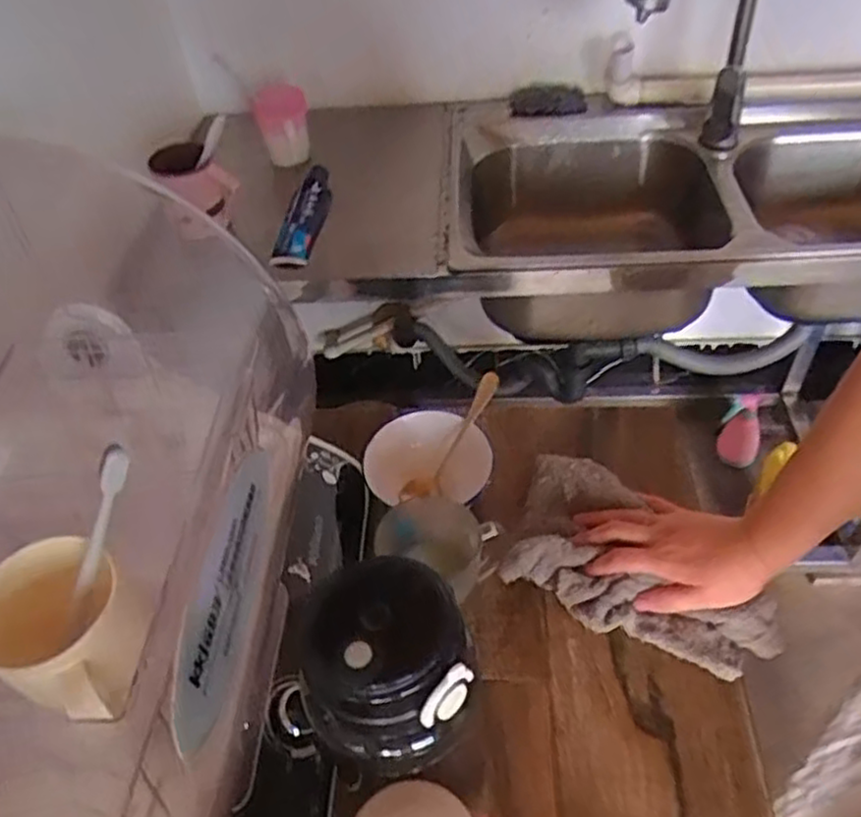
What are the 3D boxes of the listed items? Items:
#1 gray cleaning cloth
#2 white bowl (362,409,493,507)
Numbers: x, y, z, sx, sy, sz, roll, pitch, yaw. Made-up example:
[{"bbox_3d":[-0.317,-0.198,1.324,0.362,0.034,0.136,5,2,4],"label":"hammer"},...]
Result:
[{"bbox_3d":[0.158,0.138,0.621,0.144,0.047,0.250,-35,57,-24],"label":"gray cleaning cloth"},{"bbox_3d":[-0.004,0.052,0.696,0.117,0.041,0.098,-23,48,-14],"label":"white bowl"}]

